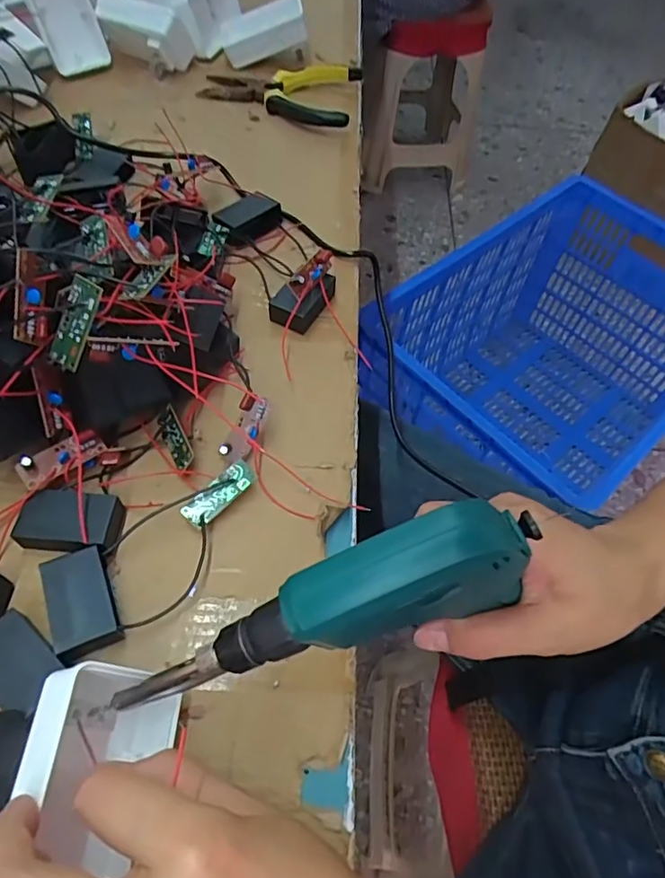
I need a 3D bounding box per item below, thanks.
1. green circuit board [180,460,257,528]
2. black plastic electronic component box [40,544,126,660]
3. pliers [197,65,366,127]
[{"bbox_3d":[-0.063,0.031,0.312,0.044,0.004,0.016,-42,86,-17],"label":"green circuit board"},{"bbox_3d":[-0.125,0.082,0.277,0.030,0.017,0.050,-20,62,-17],"label":"black plastic electronic component box"},{"bbox_3d":[-0.054,-0.343,0.544,0.150,0.025,0.103,10,58,2],"label":"pliers"}]

